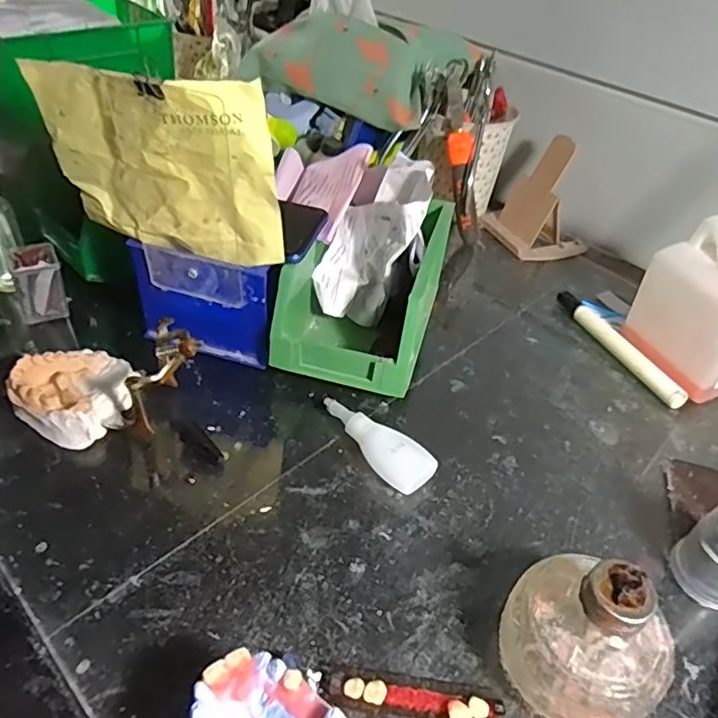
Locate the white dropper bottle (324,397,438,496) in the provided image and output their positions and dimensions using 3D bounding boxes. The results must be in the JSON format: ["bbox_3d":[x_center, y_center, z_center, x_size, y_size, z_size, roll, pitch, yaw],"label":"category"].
[{"bbox_3d":[0.009,0.056,0.395,0.085,0.020,0.034,35,49,28],"label":"white dropper bottle"}]

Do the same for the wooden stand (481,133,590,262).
[{"bbox_3d":[0.186,-0.166,0.606,0.079,0.094,0.090,-18,47,-25],"label":"wooden stand"}]

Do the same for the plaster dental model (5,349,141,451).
[{"bbox_3d":[-0.189,0.020,0.405,0.069,0.028,0.070,4,42,-3],"label":"plaster dental model"}]

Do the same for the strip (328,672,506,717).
[{"bbox_3d":[0.027,0.162,0.285,0.082,0.012,0.017,8,42,2],"label":"strip"}]

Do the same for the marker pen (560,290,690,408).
[{"bbox_3d":[0.214,-0.012,0.500,0.016,0.017,0.145,-14,46,-22],"label":"marker pen"}]

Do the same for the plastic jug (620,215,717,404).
[{"bbox_3d":[0.268,-0.037,0.458,0.063,0.118,0.089,-14,45,-21],"label":"plastic jug"}]

